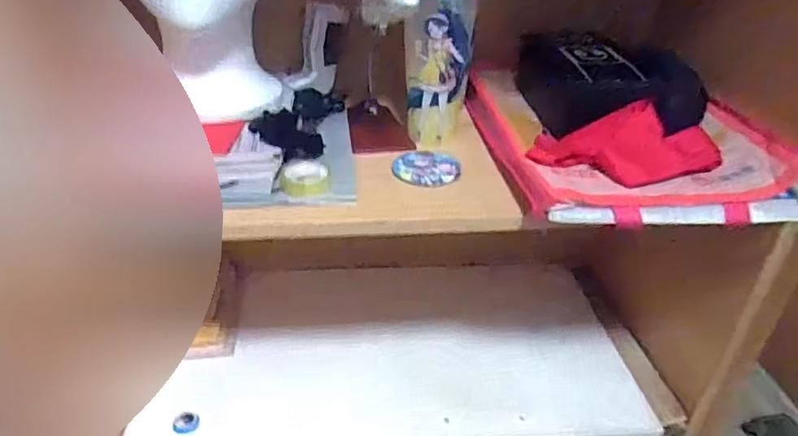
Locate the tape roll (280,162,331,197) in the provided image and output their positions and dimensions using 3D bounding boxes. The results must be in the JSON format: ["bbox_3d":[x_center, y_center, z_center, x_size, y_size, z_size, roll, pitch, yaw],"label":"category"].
[{"bbox_3d":[-0.091,-0.038,0.540,0.046,0.019,0.046,-5,32,-11],"label":"tape roll"}]

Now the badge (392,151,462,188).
[{"bbox_3d":[0.027,-0.052,0.581,0.067,0.010,0.065,1,32,-1],"label":"badge"}]

